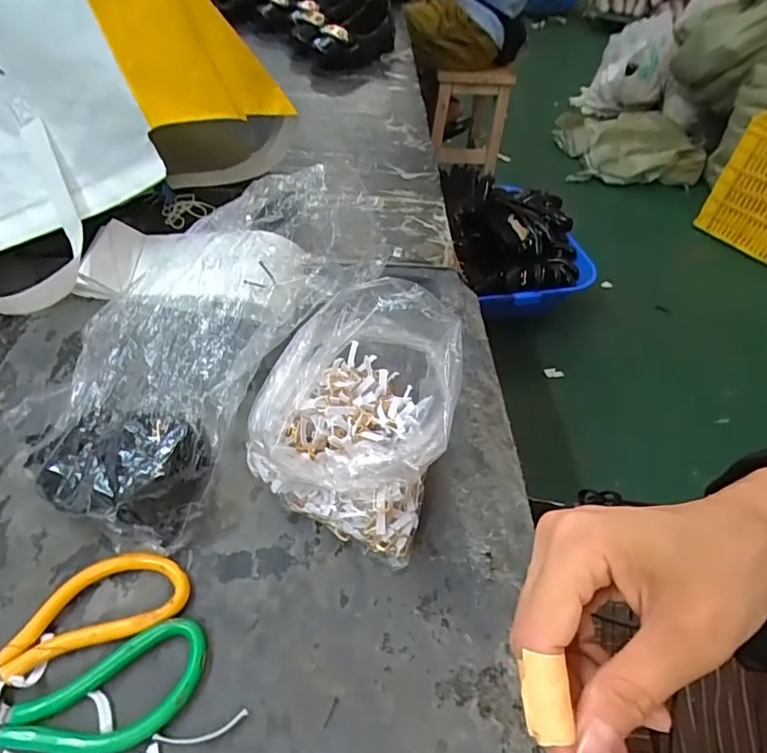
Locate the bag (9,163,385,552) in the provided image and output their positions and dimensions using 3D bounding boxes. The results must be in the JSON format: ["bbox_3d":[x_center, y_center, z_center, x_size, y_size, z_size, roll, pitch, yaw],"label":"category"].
[{"bbox_3d":[-0.130,-0.037,0.381,0.146,0.087,0.296,24,68,15],"label":"bag"}]

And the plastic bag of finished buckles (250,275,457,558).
[{"bbox_3d":[-0.016,0.022,0.361,0.122,0.121,0.146,17,48,9],"label":"plastic bag of finished buckles"}]

